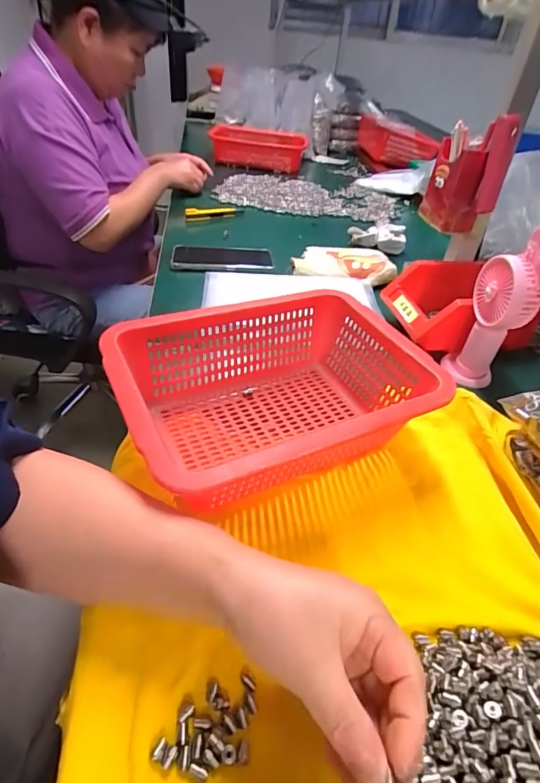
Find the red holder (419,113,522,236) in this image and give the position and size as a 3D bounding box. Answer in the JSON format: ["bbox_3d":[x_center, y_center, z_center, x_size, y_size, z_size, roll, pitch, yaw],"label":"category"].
[{"bbox_3d":[0.249,-0.274,0.549,0.086,0.124,0.058,17,41,13],"label":"red holder"}]

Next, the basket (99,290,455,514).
[{"bbox_3d":[0.005,0.004,0.394,0.262,0.093,0.192,-16,46,-24],"label":"basket"}]

